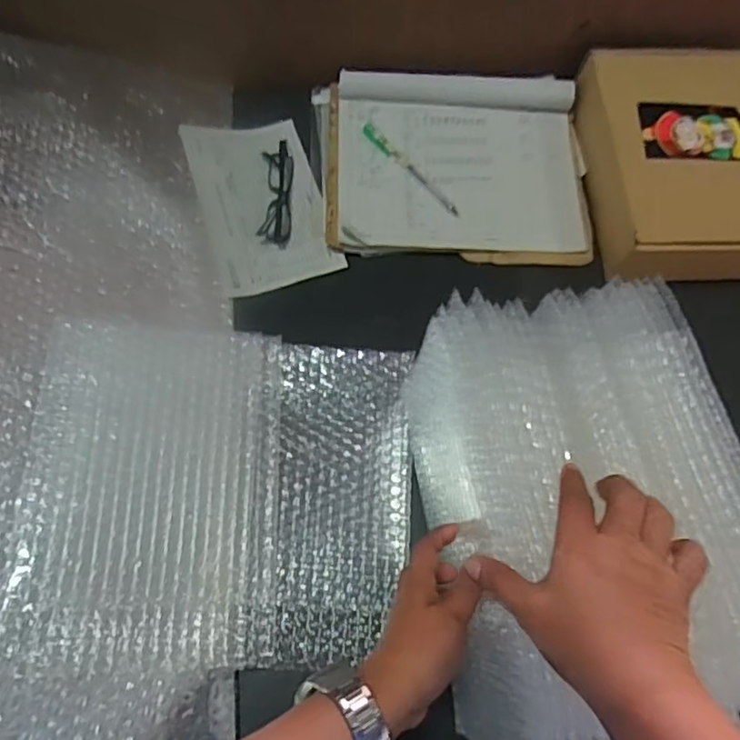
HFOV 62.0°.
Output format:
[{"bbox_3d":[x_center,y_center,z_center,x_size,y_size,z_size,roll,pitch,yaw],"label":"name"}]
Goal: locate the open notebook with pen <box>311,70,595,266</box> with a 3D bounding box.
[{"bbox_3d":[0.095,-0.246,0.710,0.306,0.016,0.255,2,69,-1],"label":"open notebook with pen"}]

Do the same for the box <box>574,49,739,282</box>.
[{"bbox_3d":[0.356,-0.226,0.684,0.207,0.063,0.277,-1,69,-2],"label":"box"}]

